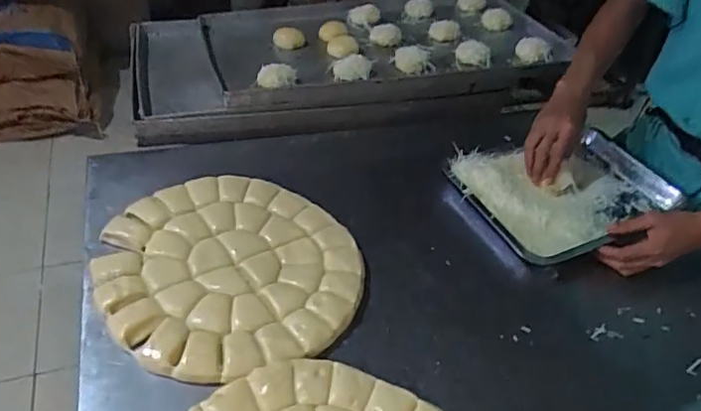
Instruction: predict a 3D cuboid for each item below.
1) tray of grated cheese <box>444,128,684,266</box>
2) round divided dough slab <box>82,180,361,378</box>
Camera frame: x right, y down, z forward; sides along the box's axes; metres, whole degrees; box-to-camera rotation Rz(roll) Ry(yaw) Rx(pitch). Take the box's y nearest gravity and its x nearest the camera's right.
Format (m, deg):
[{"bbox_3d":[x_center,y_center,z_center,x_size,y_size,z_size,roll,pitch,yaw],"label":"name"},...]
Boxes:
[{"bbox_3d":[0.358,-0.027,0.891,0.365,0.047,0.236,-9,45,-18],"label":"tray of grated cheese"},{"bbox_3d":[-0.150,0.074,0.708,0.312,0.038,0.306,4,42,-4],"label":"round divided dough slab"}]

